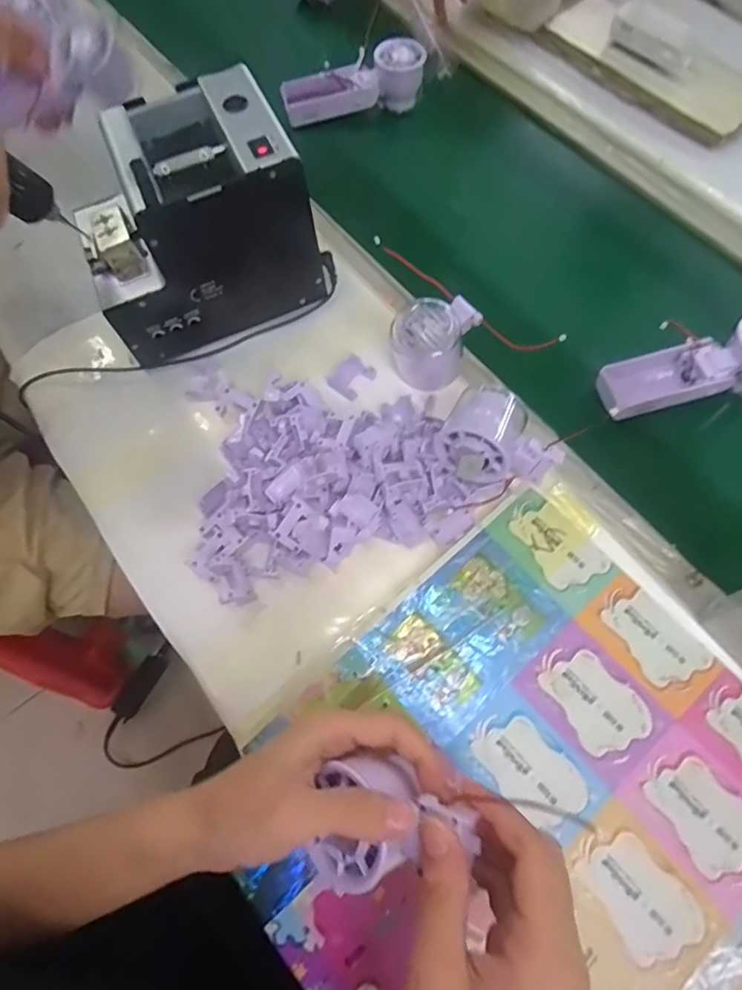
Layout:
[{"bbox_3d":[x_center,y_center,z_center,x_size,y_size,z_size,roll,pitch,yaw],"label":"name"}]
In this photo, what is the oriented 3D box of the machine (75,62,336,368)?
[{"bbox_3d":[-0.147,-0.227,0.473,0.190,0.154,0.135,-24,69,-10],"label":"machine"}]

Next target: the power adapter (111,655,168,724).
[{"bbox_3d":[-0.443,0.367,1.056,0.043,0.023,0.123,28,70,12],"label":"power adapter"}]

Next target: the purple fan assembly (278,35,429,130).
[{"bbox_3d":[-0.019,-0.471,0.641,0.172,0.058,0.054,-19,68,-8],"label":"purple fan assembly"}]

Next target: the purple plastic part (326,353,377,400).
[{"bbox_3d":[-0.017,-0.103,0.485,0.026,0.015,0.038,39,72,16],"label":"purple plastic part"}]

